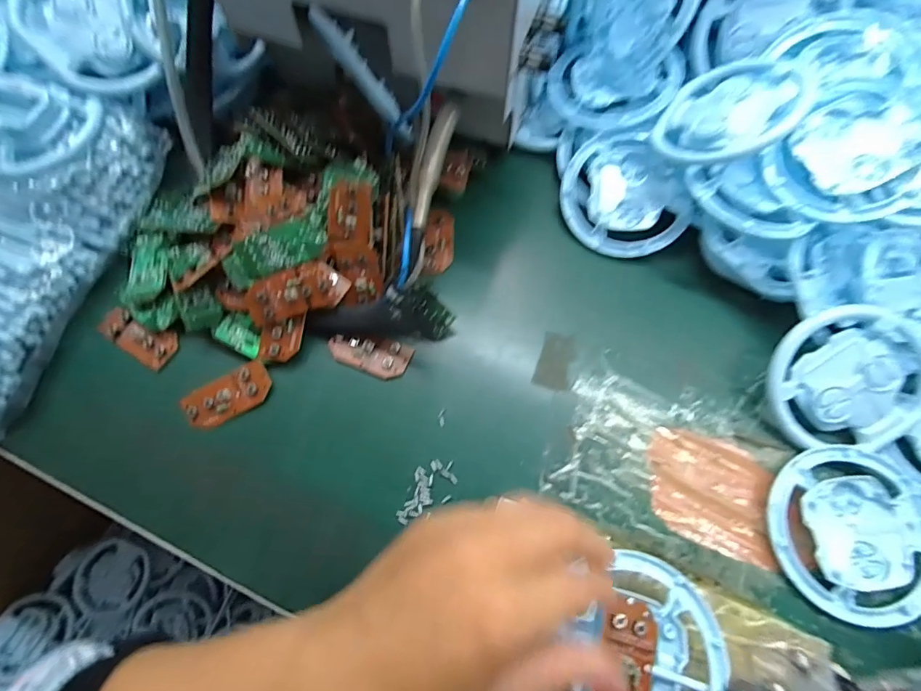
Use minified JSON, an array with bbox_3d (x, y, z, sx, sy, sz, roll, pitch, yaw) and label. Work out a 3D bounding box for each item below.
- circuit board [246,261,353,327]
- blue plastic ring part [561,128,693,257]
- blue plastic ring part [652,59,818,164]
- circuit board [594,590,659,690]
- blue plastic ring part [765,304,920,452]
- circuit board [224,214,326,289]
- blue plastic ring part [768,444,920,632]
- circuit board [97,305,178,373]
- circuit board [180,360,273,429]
[{"bbox_3d":[-0.115,-0.038,0.333,0.068,0.014,0.032,-15,110,-6],"label":"circuit board"},{"bbox_3d":[0.131,-0.124,0.383,0.094,0.013,0.101,0,87,9],"label":"blue plastic ring part"},{"bbox_3d":[0.199,-0.176,0.356,0.102,0.021,0.083,-37,51,5],"label":"blue plastic ring part"},{"bbox_3d":[0.086,0.164,0.243,0.029,0.010,0.060,17,70,5],"label":"circuit board"},{"bbox_3d":[0.264,0.022,0.322,0.104,0.017,0.093,-10,92,5],"label":"blue plastic ring part"},{"bbox_3d":[-0.129,-0.066,0.329,0.071,0.011,0.029,-26,100,-14],"label":"circuit board"},{"bbox_3d":[0.252,0.120,0.302,0.099,0.012,0.105,0,69,-1],"label":"blue plastic ring part"},{"bbox_3d":[-0.239,-0.006,0.350,0.058,0.007,0.027,27,71,9],"label":"circuit board"},{"bbox_3d":[-0.162,0.036,0.330,0.059,0.010,0.026,-27,72,-11],"label":"circuit board"}]

